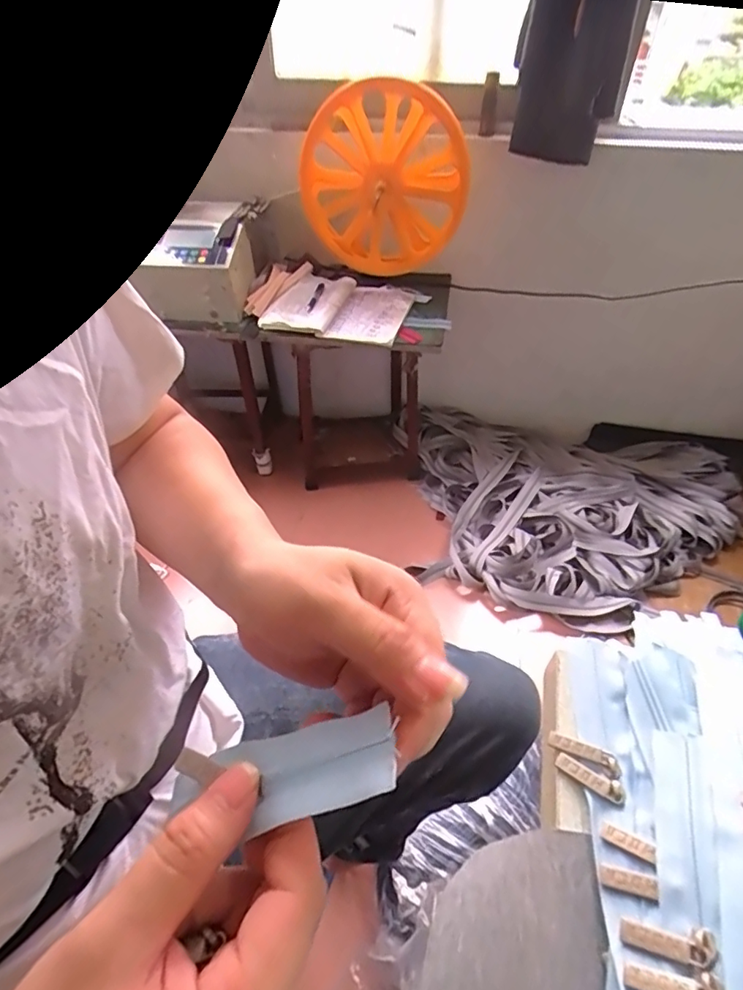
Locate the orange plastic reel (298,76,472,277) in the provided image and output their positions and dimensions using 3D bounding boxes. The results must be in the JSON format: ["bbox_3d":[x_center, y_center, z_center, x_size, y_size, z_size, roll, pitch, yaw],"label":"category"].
[{"bbox_3d":[0.023,-0.663,1.085,0.367,0.344,0.078,13,46,13],"label":"orange plastic reel"}]

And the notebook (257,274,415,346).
[{"bbox_3d":[-0.072,-0.431,1.168,0.299,0.021,0.225,14,55,8],"label":"notebook"}]

